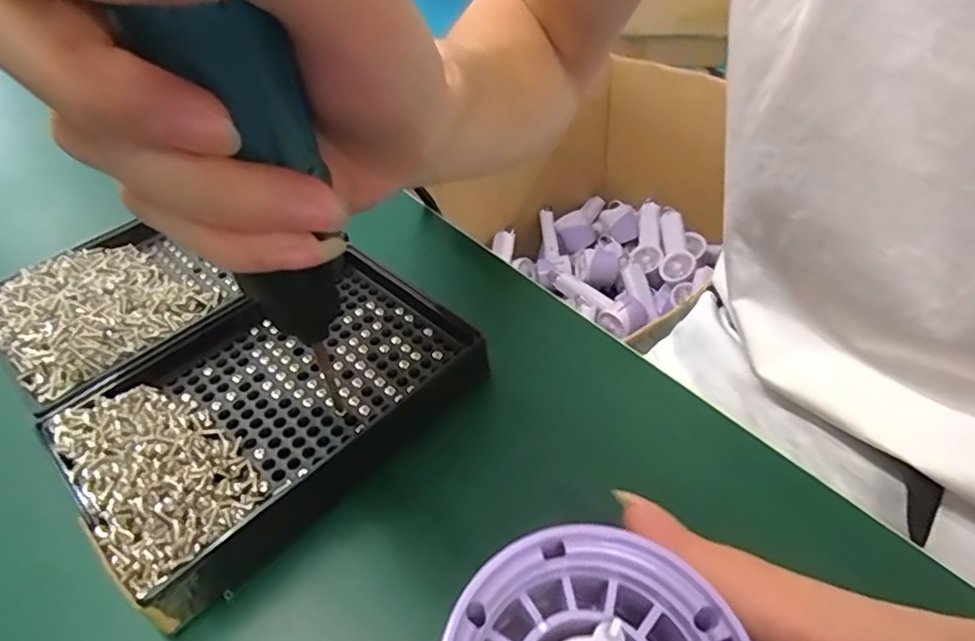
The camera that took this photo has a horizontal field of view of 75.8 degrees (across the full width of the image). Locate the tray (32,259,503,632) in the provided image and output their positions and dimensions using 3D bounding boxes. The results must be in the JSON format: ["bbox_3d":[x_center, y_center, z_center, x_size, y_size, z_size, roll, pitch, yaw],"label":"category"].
[{"bbox_3d":[-0.076,0.026,0.227,0.135,0.025,0.094,-36,53,-26],"label":"tray"}]

